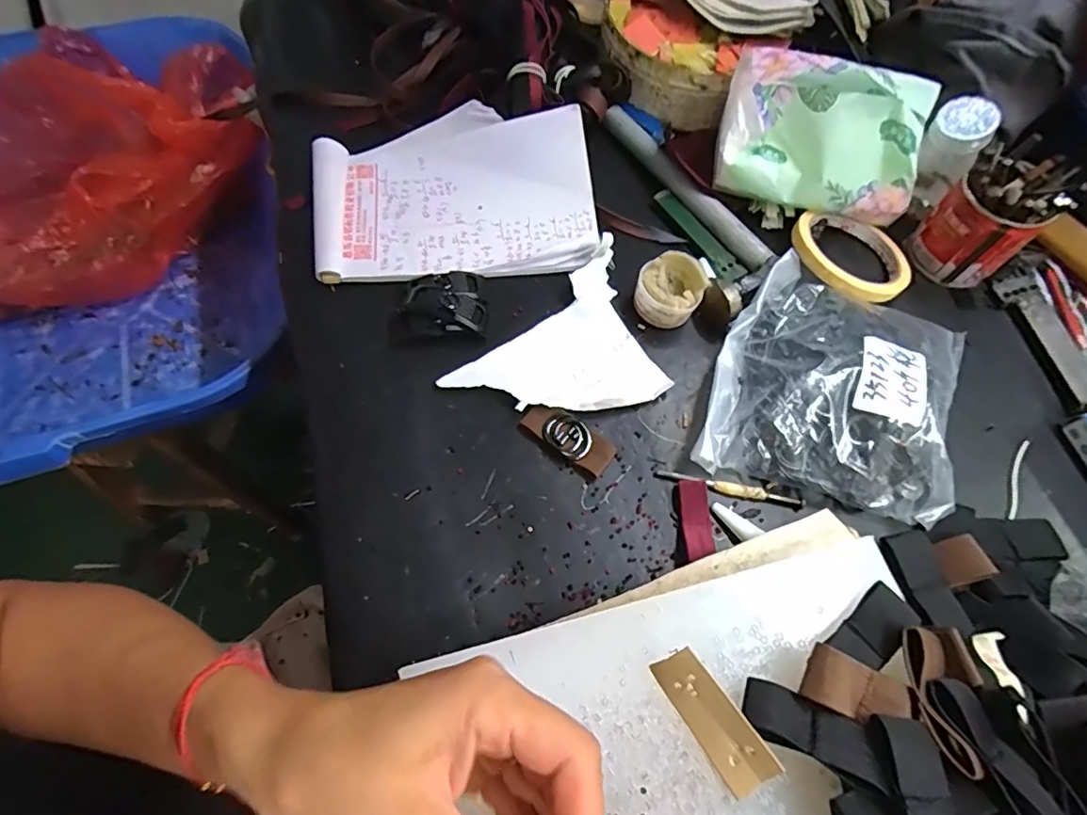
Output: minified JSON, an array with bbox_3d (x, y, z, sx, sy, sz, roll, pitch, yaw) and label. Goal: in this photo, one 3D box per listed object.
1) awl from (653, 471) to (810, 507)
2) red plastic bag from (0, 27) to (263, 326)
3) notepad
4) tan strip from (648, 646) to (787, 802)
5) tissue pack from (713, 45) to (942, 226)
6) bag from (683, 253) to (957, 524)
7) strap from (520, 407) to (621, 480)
[{"bbox_3d":[0.122,0.053,0.349,0.096,0.007,0.008,12,65,5],"label":"awl"},{"bbox_3d":[-0.565,-0.325,0.681,0.417,0.197,0.302,-19,66,-10],"label":"red plastic bag"},{"bbox_3d":[-0.072,-0.173,0.424,0.218,0.040,0.147,-6,65,-4],"label":"notepad"},{"bbox_3d":[0.078,0.144,0.249,0.022,0.018,0.063,-32,69,-15],"label":"tan strip"},{"bbox_3d":[0.211,-0.205,0.408,0.152,0.101,0.056,17,31,10],"label":"tissue pack"},{"bbox_3d":[0.197,-0.018,0.362,0.153,0.047,0.168,21,66,9],"label":"bag"},{"bbox_3d":[0.017,0.020,0.360,0.063,0.011,0.027,32,68,14],"label":"strap"}]

